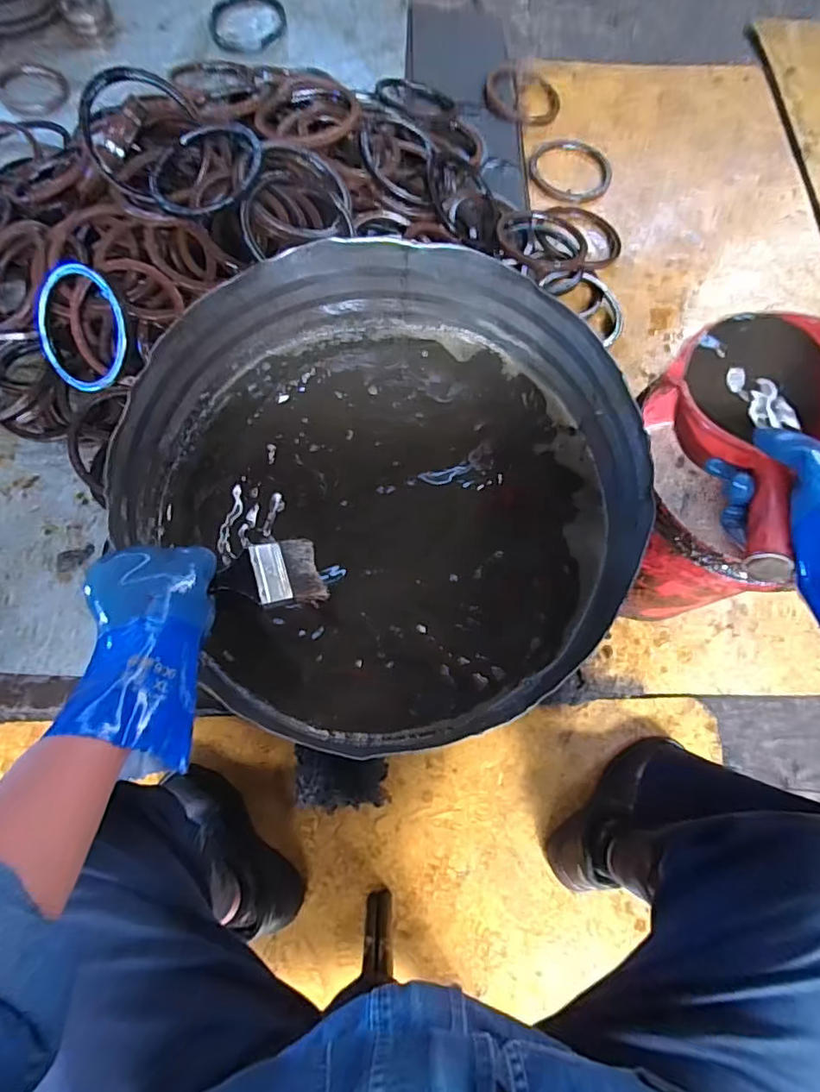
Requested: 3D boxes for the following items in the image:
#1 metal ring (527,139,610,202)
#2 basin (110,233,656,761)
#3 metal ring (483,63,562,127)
[{"bbox_3d":[0.390,-0.917,1.321,0.197,0.018,0.197,-1,76,2],"label":"metal ring"},{"bbox_3d":[-0.025,-0.086,0.640,0.544,0.170,0.556,1,71,-2],"label":"basin"},{"bbox_3d":[0.293,-1.158,1.373,0.193,0.042,0.216,25,70,10],"label":"metal ring"}]

